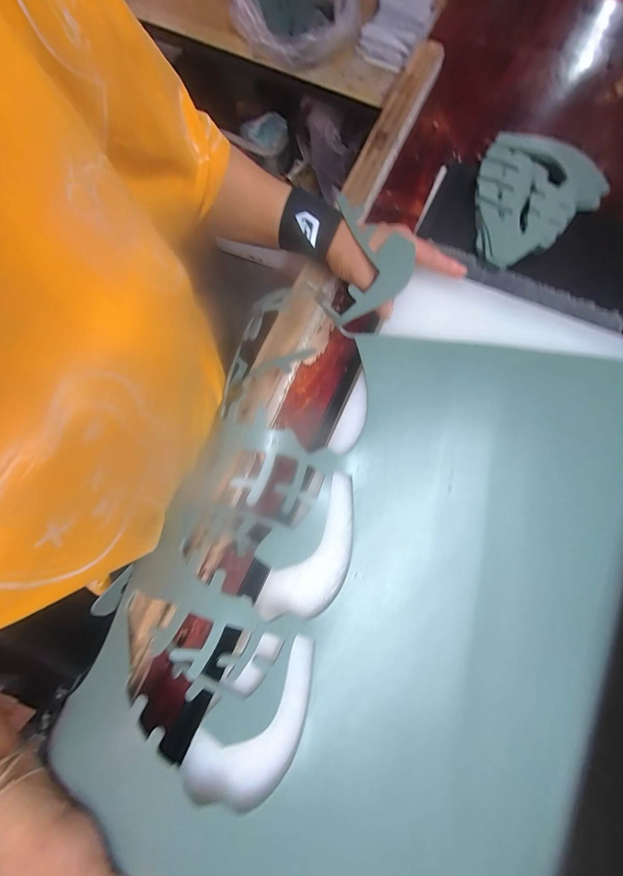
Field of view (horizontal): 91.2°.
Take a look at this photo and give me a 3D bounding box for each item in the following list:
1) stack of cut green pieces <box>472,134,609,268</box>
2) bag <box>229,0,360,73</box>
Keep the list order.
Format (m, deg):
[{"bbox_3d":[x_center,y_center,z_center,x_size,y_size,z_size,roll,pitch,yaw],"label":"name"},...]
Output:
[{"bbox_3d":[0.242,-0.283,0.362,0.177,0.033,0.132,-40,82,-7],"label":"stack of cut green pieces"},{"bbox_3d":[-0.034,-0.925,0.642,0.280,0.127,0.188,31,81,5],"label":"bag"}]

